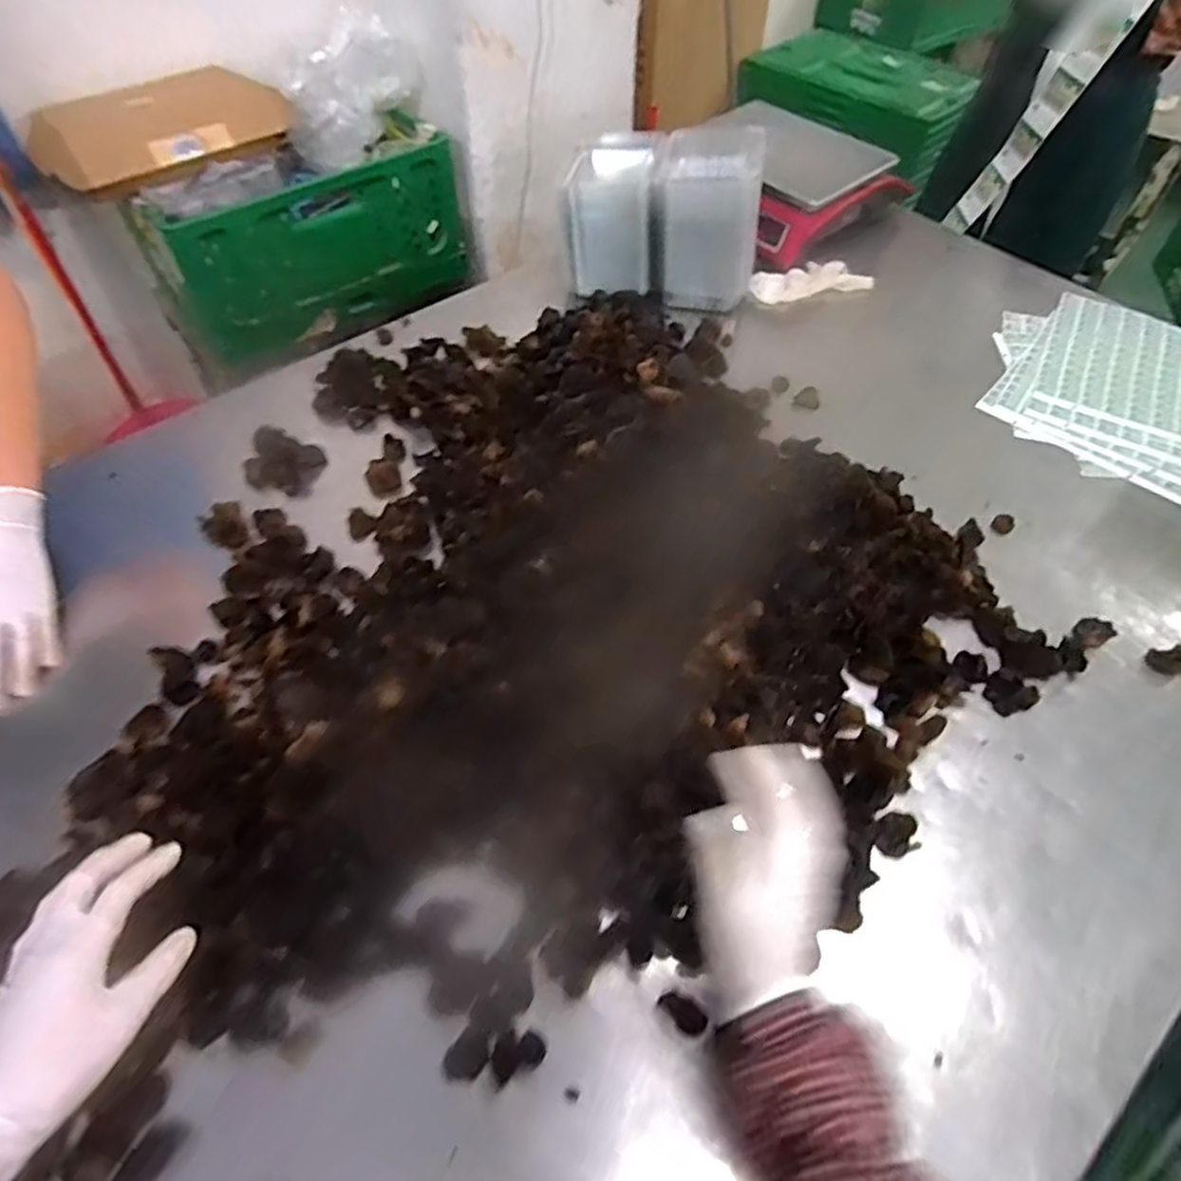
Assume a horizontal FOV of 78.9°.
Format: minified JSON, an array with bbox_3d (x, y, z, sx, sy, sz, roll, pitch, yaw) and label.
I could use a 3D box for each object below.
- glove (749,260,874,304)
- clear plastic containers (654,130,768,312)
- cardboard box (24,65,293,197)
[{"bbox_3d":[0.338,-0.481,1.111,0.189,0.029,0.071,-13,55,-11],"label":"glove"},{"bbox_3d":[0.165,-0.539,1.050,0.158,0.183,0.178,4,53,1],"label":"clear plastic containers"},{"bbox_3d":[-0.748,-0.815,1.247,0.219,0.039,0.414,45,63,5],"label":"cardboard box"}]

